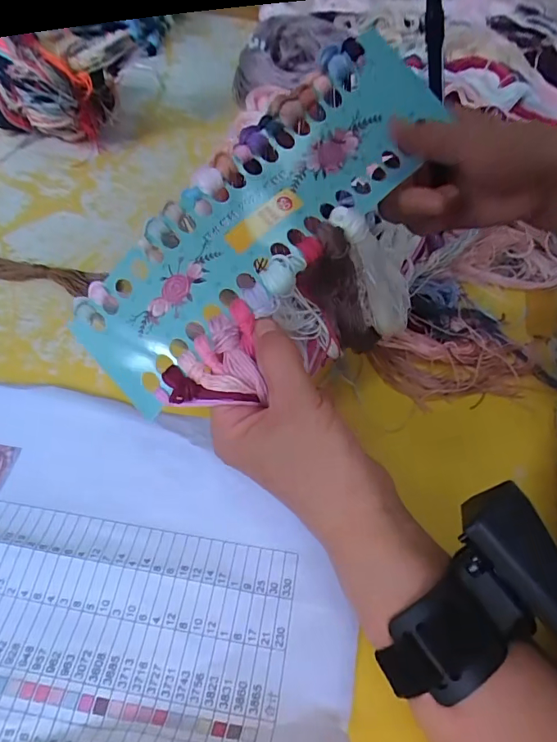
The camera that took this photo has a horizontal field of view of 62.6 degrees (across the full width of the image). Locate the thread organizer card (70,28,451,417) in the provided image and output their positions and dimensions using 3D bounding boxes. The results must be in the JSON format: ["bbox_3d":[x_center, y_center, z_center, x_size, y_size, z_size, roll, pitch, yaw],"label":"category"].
[{"bbox_3d":[-0.005,-0.089,0.268,0.250,0.022,0.083,-43,78,-6],"label":"thread organizer card"}]

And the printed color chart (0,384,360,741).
[{"bbox_3d":[-0.106,0.096,0.251,0.289,0.033,0.192,8,51,2],"label":"printed color chart"}]

